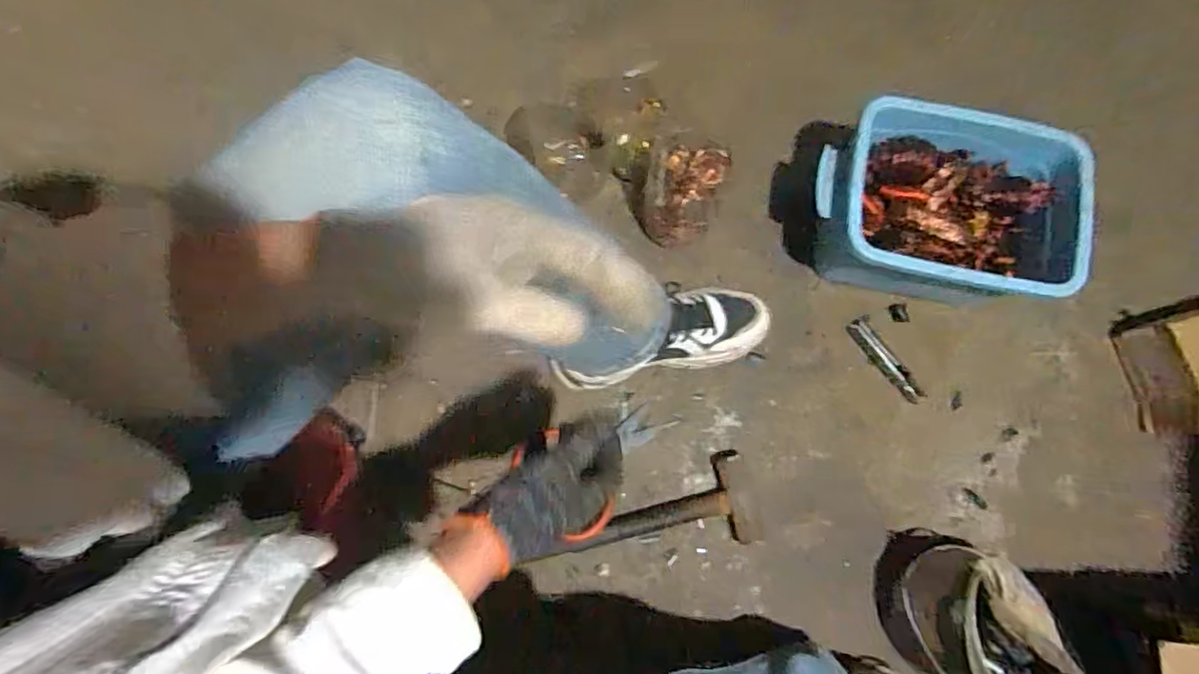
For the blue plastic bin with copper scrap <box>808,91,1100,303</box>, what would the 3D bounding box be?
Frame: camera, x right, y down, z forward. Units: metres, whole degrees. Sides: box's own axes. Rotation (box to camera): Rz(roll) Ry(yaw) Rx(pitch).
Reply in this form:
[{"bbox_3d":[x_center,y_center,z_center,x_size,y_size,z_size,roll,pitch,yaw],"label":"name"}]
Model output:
[{"bbox_3d":[0.397,-0.143,0.727,0.283,0.159,0.201,9,80,0],"label":"blue plastic bin with copper scrap"}]

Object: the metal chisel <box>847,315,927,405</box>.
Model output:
[{"bbox_3d":[0.368,0.031,0.773,0.031,0.017,0.127,-36,79,-9],"label":"metal chisel"}]

